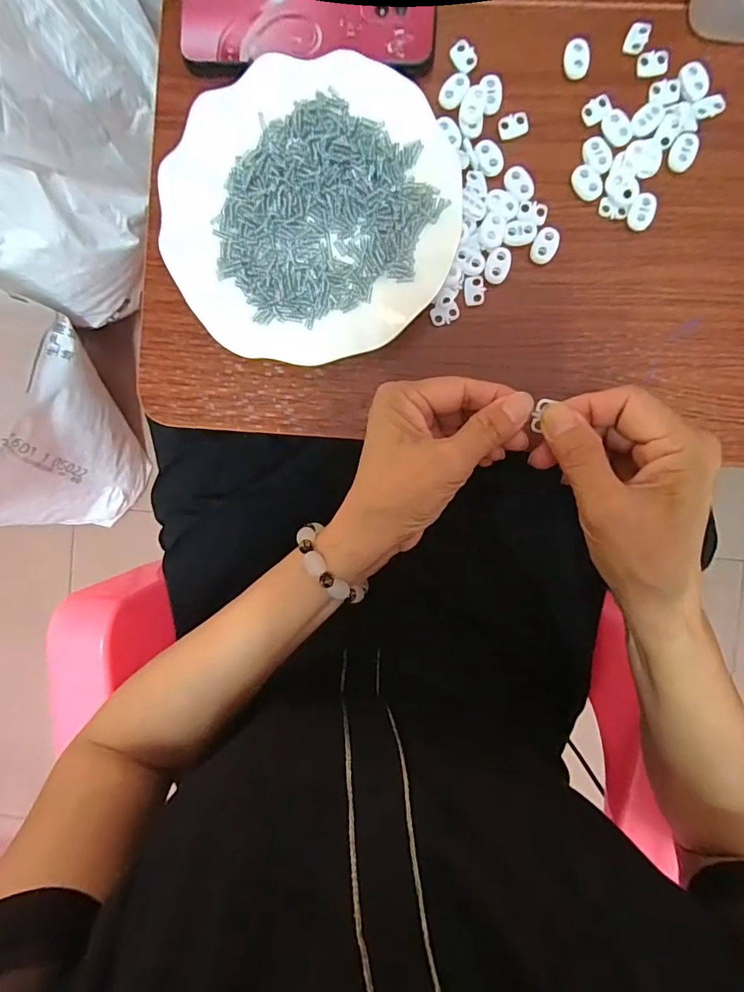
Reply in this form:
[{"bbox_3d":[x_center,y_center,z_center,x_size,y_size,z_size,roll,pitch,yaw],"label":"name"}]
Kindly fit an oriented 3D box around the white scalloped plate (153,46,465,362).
[{"bbox_3d":[-0.038,-0.179,0.302,0.181,0.024,0.177,0,92,3],"label":"white scalloped plate"}]

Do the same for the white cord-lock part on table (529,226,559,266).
[{"bbox_3d":[0.112,-0.163,0.308,0.015,0.006,0.023,27,93,2],"label":"white cord-lock part on table"}]

